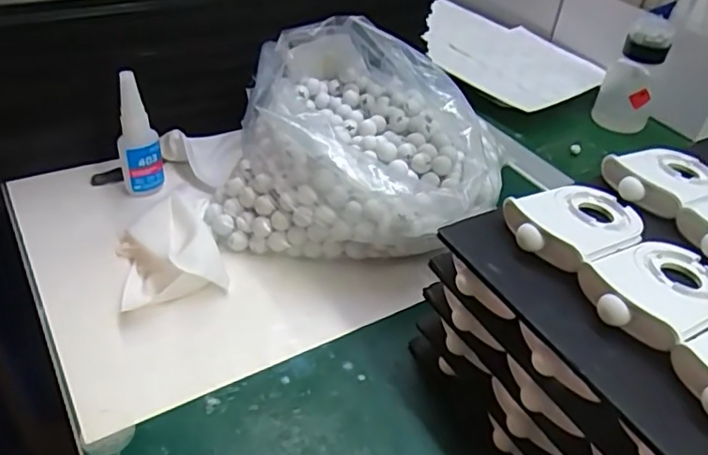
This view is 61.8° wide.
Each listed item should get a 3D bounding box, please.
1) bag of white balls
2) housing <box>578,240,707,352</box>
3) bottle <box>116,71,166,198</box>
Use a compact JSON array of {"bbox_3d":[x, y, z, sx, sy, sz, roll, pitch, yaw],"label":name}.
[{"bbox_3d":[0.011,-0.076,0.508,0.212,0.109,0.223,11,39,7],"label":"bag of white balls"},{"bbox_3d":[0.162,0.029,0.307,0.090,0.017,0.058,-20,46,-29],"label":"housing"},{"bbox_3d":[-0.179,-0.074,0.486,0.033,0.104,0.025,-12,42,-20],"label":"bottle"}]

